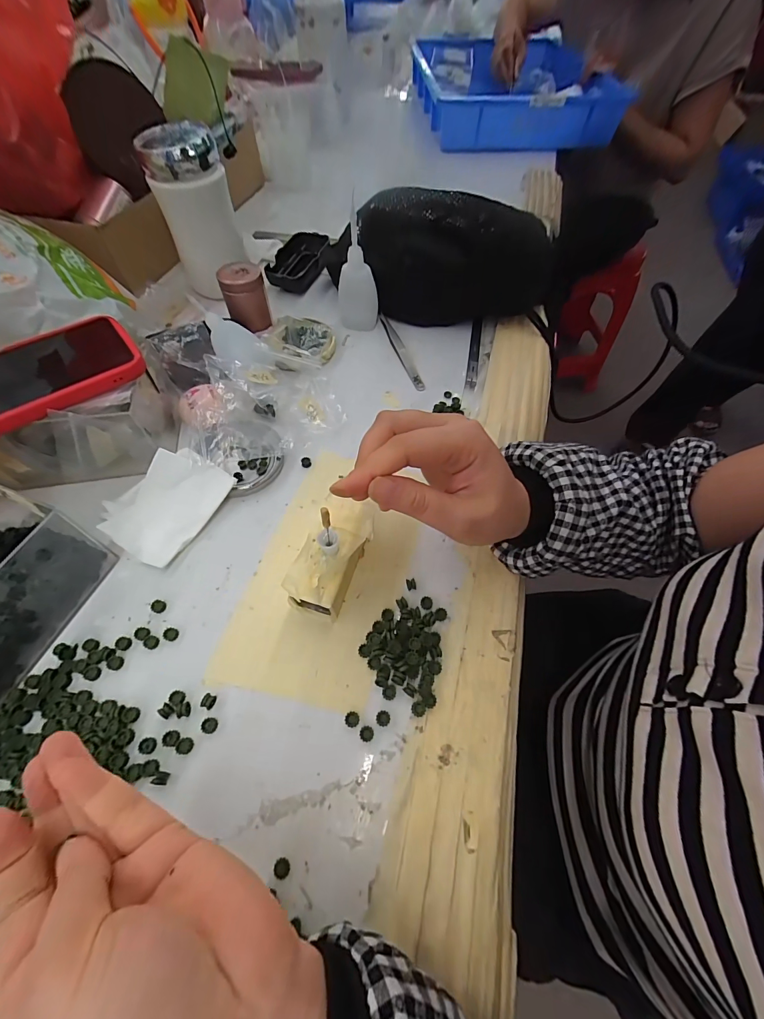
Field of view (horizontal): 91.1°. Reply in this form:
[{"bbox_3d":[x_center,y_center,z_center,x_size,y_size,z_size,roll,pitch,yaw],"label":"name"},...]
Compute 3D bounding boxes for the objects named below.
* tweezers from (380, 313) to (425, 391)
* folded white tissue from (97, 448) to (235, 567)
[{"bbox_3d":[0.018,-0.179,0.417,0.011,0.005,0.132,-16,61,-11],"label":"tweezers"},{"bbox_3d":[-0.172,-0.006,0.299,0.066,0.025,0.086,27,62,14],"label":"folded white tissue"}]

